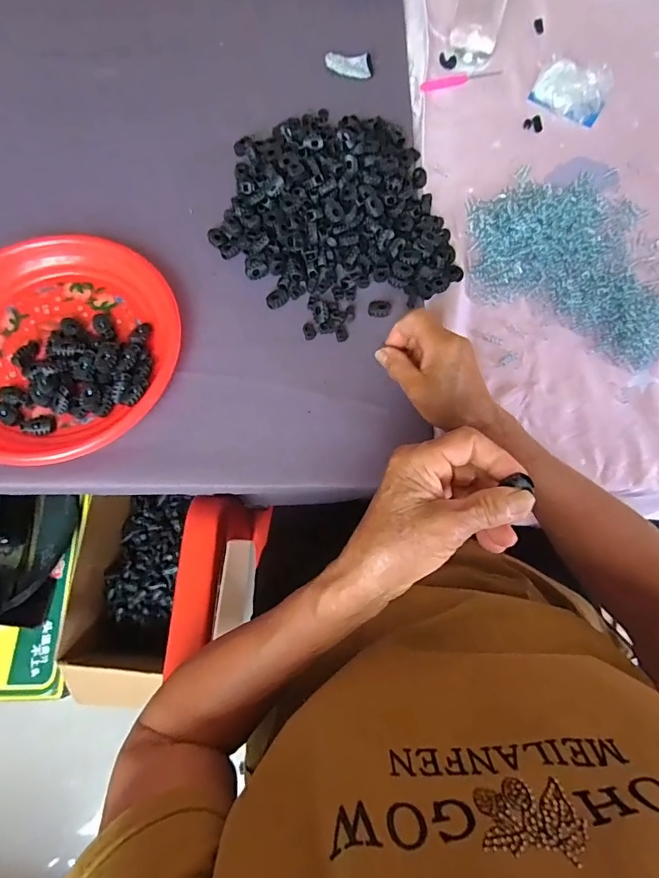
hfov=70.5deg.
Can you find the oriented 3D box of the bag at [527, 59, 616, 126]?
[{"bbox_3d":[0.281,-0.405,0.542,0.082,0.054,0.034,40,75,10],"label":"bag"}]

